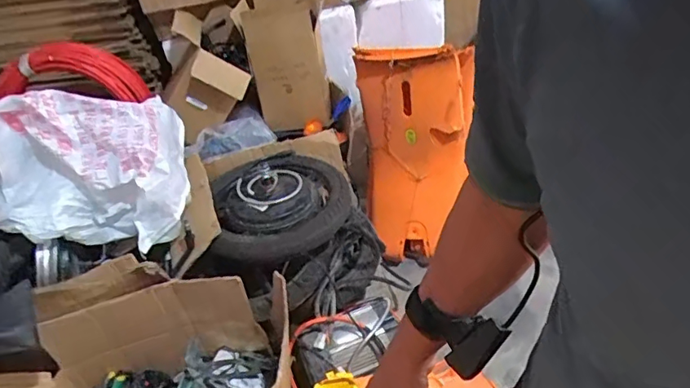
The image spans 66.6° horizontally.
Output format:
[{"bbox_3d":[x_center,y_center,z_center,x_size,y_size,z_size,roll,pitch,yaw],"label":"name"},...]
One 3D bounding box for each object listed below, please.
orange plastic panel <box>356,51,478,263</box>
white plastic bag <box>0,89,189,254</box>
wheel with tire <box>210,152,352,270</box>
[{"bbox_3d":[0.197,-0.099,1.532,0.291,0.629,0.122,2,20,10],"label":"orange plastic panel"},{"bbox_3d":[-0.603,-0.080,1.181,0.465,0.296,0.332,-17,44,-11],"label":"white plastic bag"},{"bbox_3d":[-0.161,0.006,1.277,0.311,0.086,0.326,-3,43,3],"label":"wheel with tire"}]

